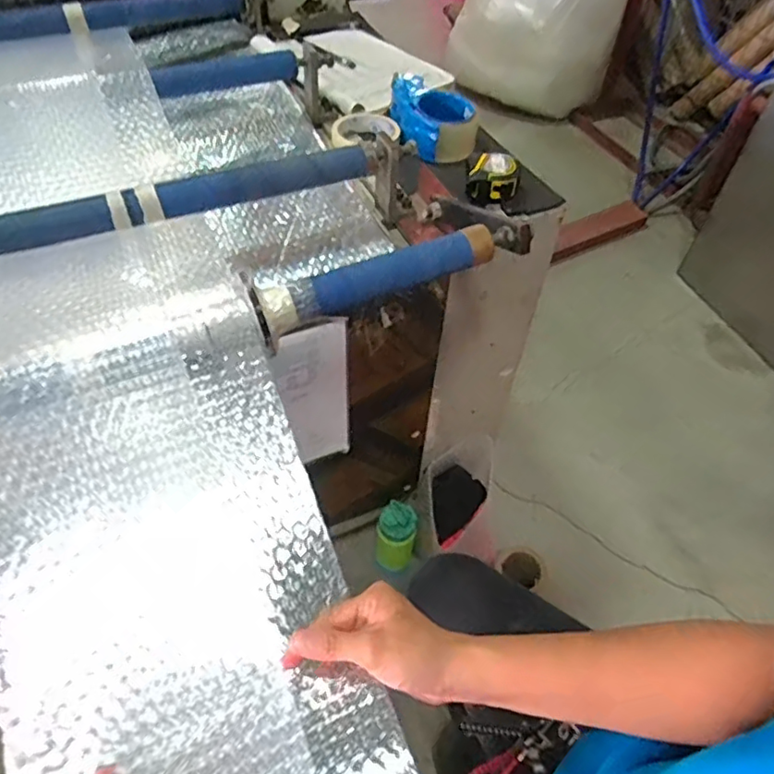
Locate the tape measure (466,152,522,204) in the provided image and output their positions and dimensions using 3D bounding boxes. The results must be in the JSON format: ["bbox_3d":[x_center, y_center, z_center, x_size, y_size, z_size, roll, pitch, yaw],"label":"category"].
[{"bbox_3d":[0.136,-0.265,0.750,0.062,0.039,0.064,2,50,-2],"label":"tape measure"}]

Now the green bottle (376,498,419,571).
[{"bbox_3d":[0.019,0.291,1.141,0.070,0.178,0.066,2,50,-2],"label":"green bottle"}]

